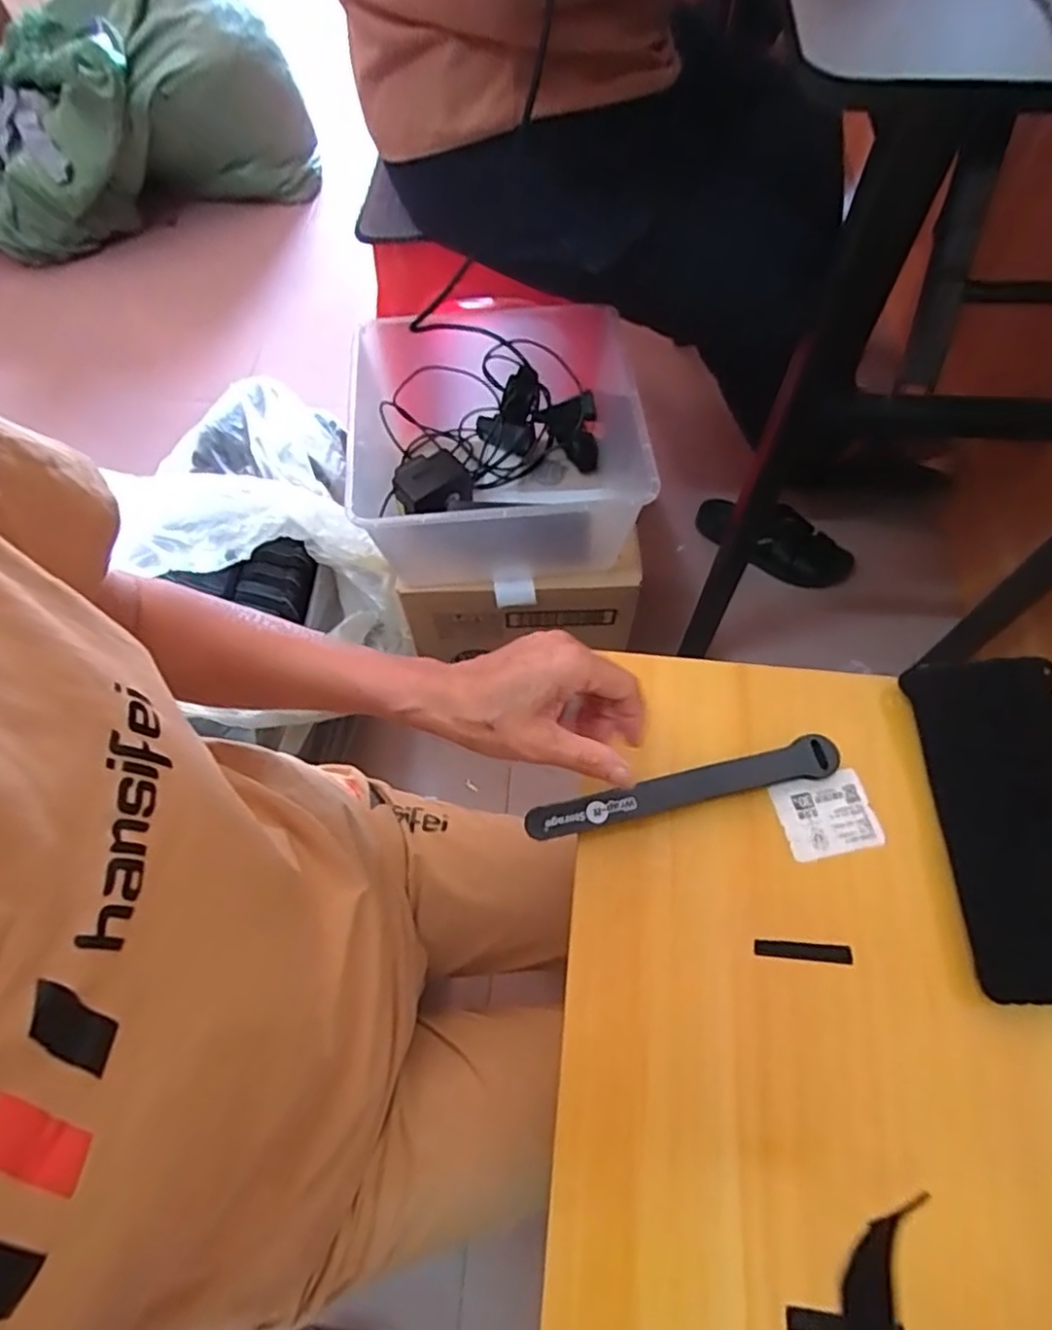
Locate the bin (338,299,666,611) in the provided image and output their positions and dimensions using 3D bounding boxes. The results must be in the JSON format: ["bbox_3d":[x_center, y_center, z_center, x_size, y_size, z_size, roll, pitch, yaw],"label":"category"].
[{"bbox_3d":[-0.032,-0.244,0.773,0.329,0.150,0.314,-2,62,2],"label":"bin"}]

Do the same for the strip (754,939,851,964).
[{"bbox_3d":[0.159,0.165,0.386,0.055,0.004,0.009,3,62,4],"label":"strip"}]

